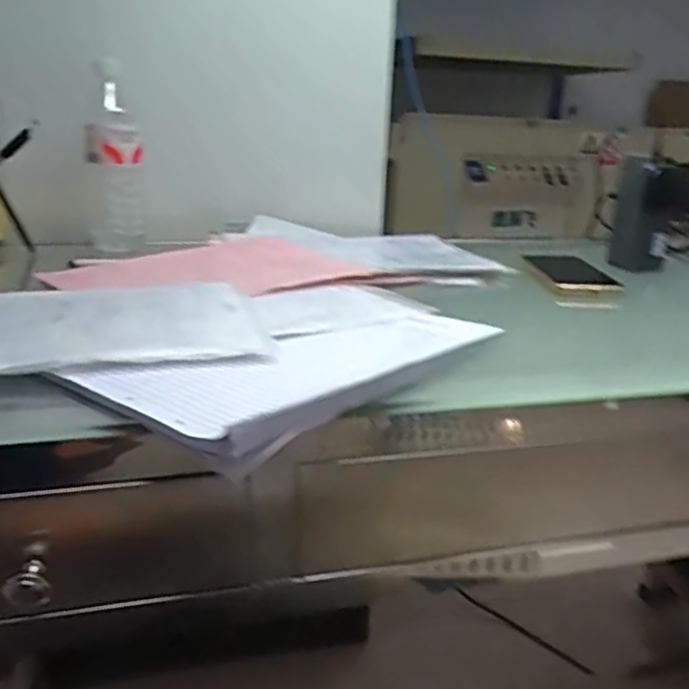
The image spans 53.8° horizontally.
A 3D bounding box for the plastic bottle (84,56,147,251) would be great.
[{"bbox_3d":[-0.284,-0.235,0.840,0.066,0.205,0.077,-4,20,-18],"label":"plastic bottle"}]

